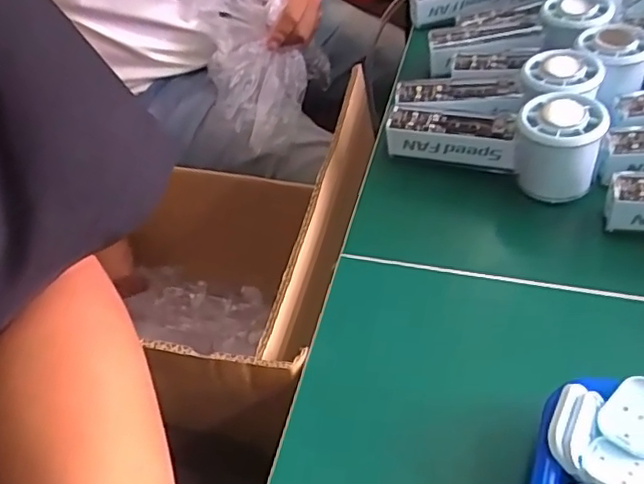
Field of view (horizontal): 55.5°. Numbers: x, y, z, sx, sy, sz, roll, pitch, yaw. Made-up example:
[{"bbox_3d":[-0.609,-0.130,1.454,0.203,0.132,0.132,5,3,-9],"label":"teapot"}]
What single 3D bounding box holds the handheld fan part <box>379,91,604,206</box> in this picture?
[{"bbox_3d":[0.124,-0.081,0.450,0.151,0.060,0.052,18,50,20],"label":"handheld fan part"}]

